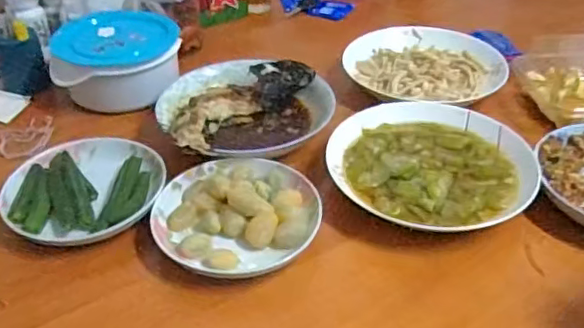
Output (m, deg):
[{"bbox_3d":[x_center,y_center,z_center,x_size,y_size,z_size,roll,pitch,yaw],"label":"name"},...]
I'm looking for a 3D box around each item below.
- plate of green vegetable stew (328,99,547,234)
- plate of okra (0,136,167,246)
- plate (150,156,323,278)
[{"bbox_3d":[0.142,-0.001,0.603,0.199,0.028,0.184,0,37,0],"label":"plate of green vegetable stew"},{"bbox_3d":[-0.207,0.020,0.599,0.152,0.030,0.153,0,37,0],"label":"plate of okra"},{"bbox_3d":[-0.052,0.038,0.549,0.148,0.037,0.139,0,37,0],"label":"plate"}]

